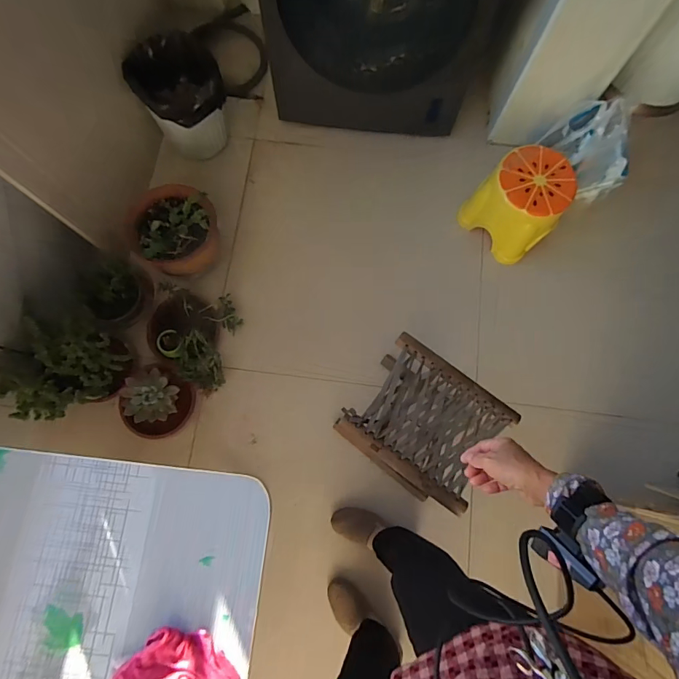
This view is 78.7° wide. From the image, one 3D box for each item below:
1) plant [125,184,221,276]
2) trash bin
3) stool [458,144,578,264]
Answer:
[{"bbox_3d":[-0.473,-0.318,1.228,0.191,0.236,0.278,38,79,7],"label":"plant"},{"bbox_3d":[-0.481,-0.724,1.298,0.234,0.284,0.250,-33,80,-8],"label":"trash bin"},{"bbox_3d":[0.552,-0.406,1.272,0.268,0.222,0.246,-36,80,-9],"label":"stool"}]

